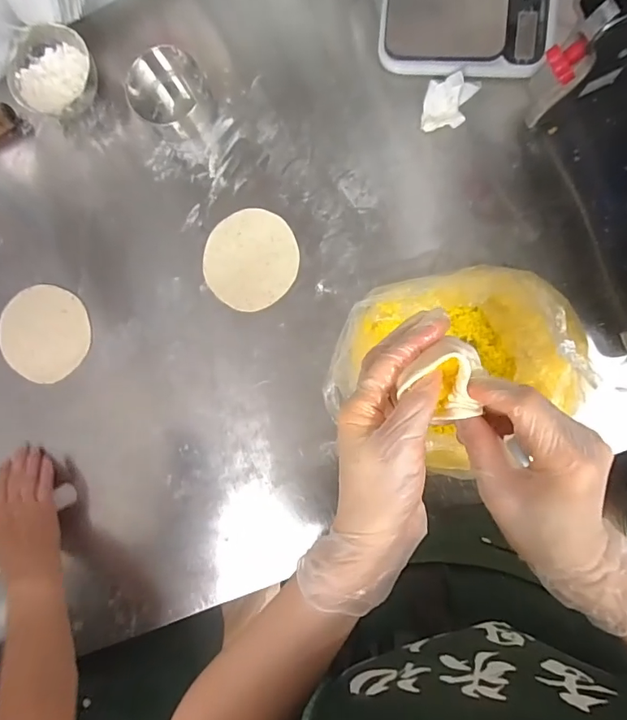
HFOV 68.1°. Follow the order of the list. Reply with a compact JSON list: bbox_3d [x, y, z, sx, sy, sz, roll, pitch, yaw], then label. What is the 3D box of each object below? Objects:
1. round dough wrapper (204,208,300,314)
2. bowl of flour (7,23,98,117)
[{"bbox_3d":[-0.080,-0.129,0.597,0.121,0.004,0.123,0,89,6],"label":"round dough wrapper"},{"bbox_3d":[-0.333,-0.368,0.602,0.090,0.050,0.108,33,93,6],"label":"bowl of flour"}]

